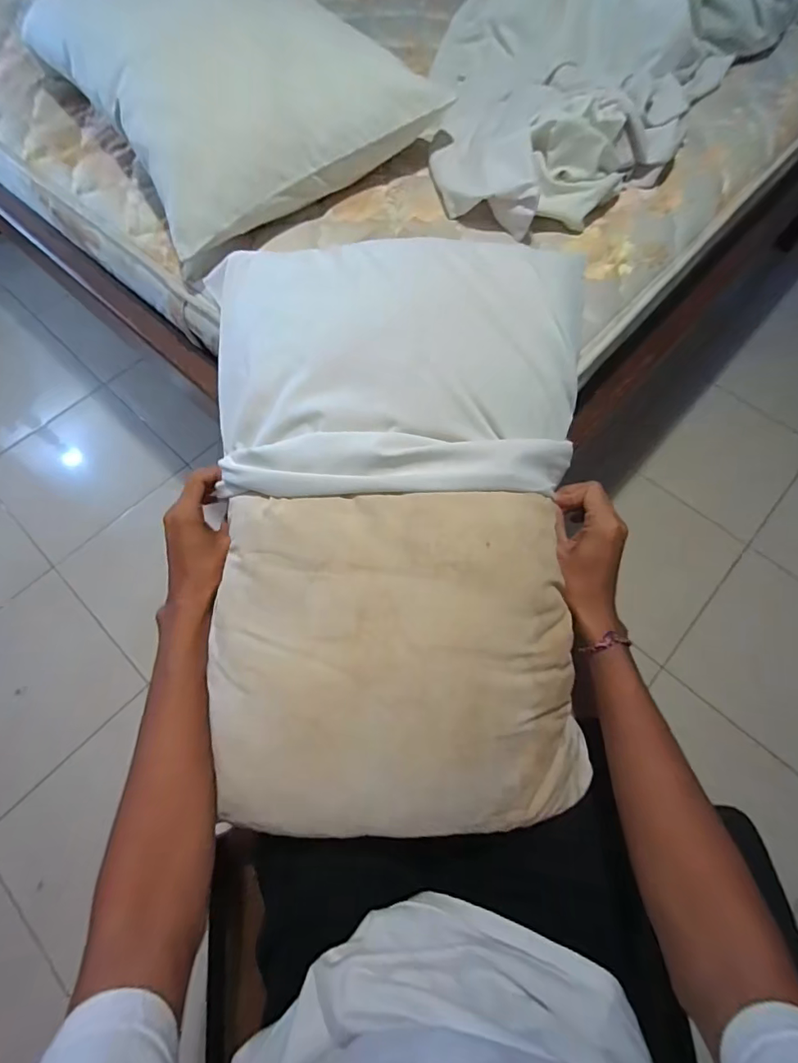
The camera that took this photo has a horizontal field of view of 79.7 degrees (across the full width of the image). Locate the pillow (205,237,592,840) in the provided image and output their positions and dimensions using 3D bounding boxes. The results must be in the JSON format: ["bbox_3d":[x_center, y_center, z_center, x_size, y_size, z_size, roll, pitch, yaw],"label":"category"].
[{"bbox_3d":[0.000,-0.020,0.444,0.341,0.162,0.523,0,66,1],"label":"pillow"}]

